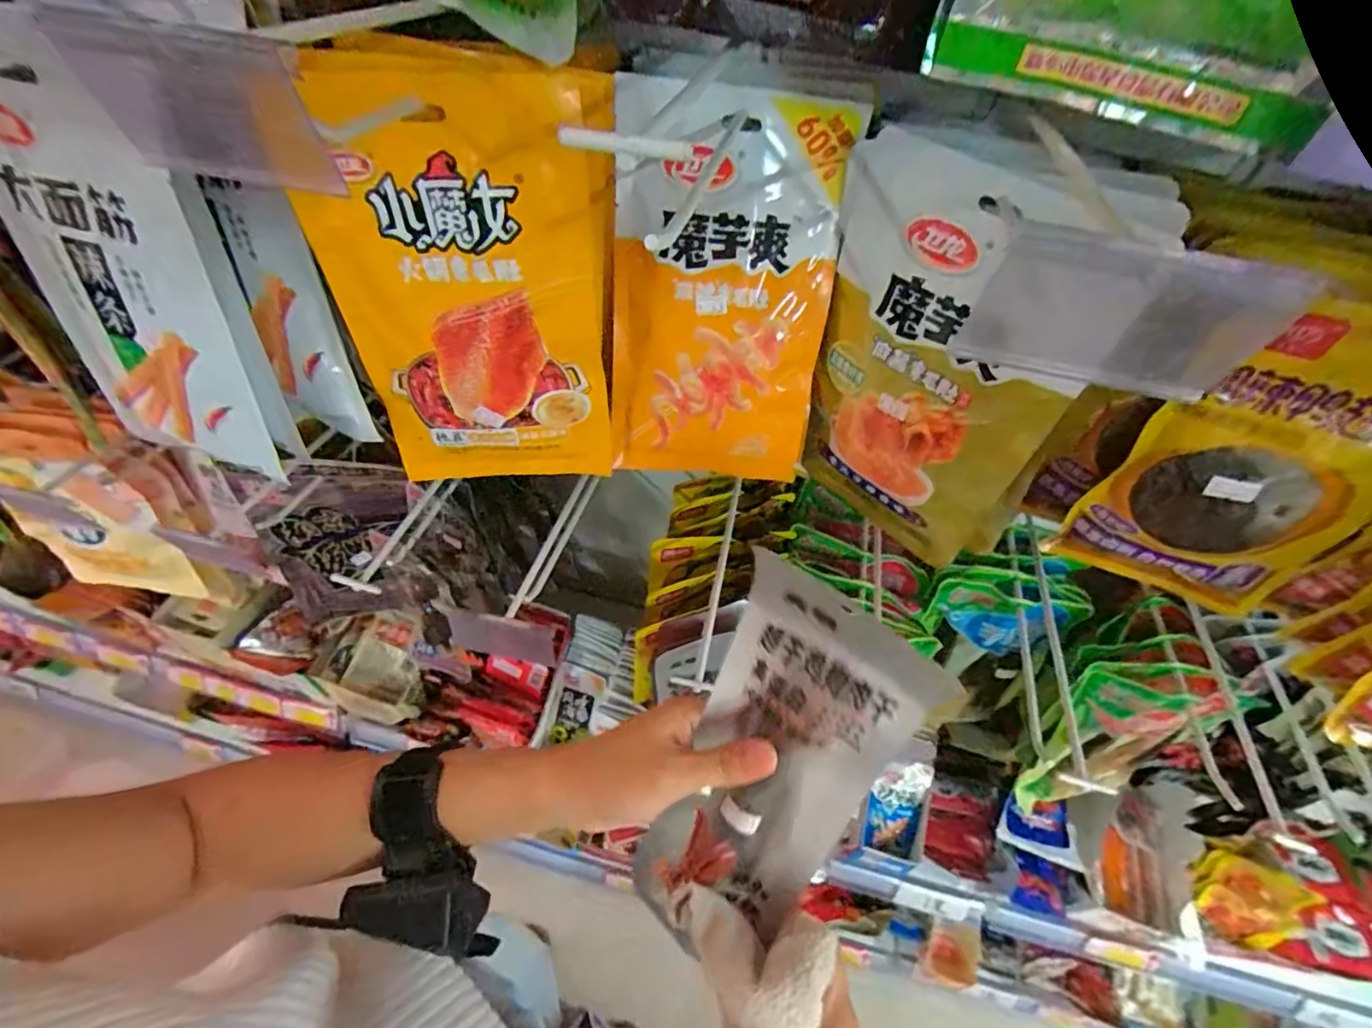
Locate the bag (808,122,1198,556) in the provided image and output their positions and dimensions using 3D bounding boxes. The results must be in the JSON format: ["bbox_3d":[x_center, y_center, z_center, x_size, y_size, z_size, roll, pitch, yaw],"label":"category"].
[{"bbox_3d":[0.161,-0.085,0.389,0.159,0.262,0.039,32,45,28],"label":"bag"}]

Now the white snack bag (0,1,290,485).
[{"bbox_3d":[-0.312,-0.126,0.327,0.116,0.232,0.021,14,39,2],"label":"white snack bag"}]

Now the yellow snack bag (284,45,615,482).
[{"bbox_3d":[-0.133,-0.129,0.376,0.165,0.258,0.034,0,45,-7],"label":"yellow snack bag"}]

